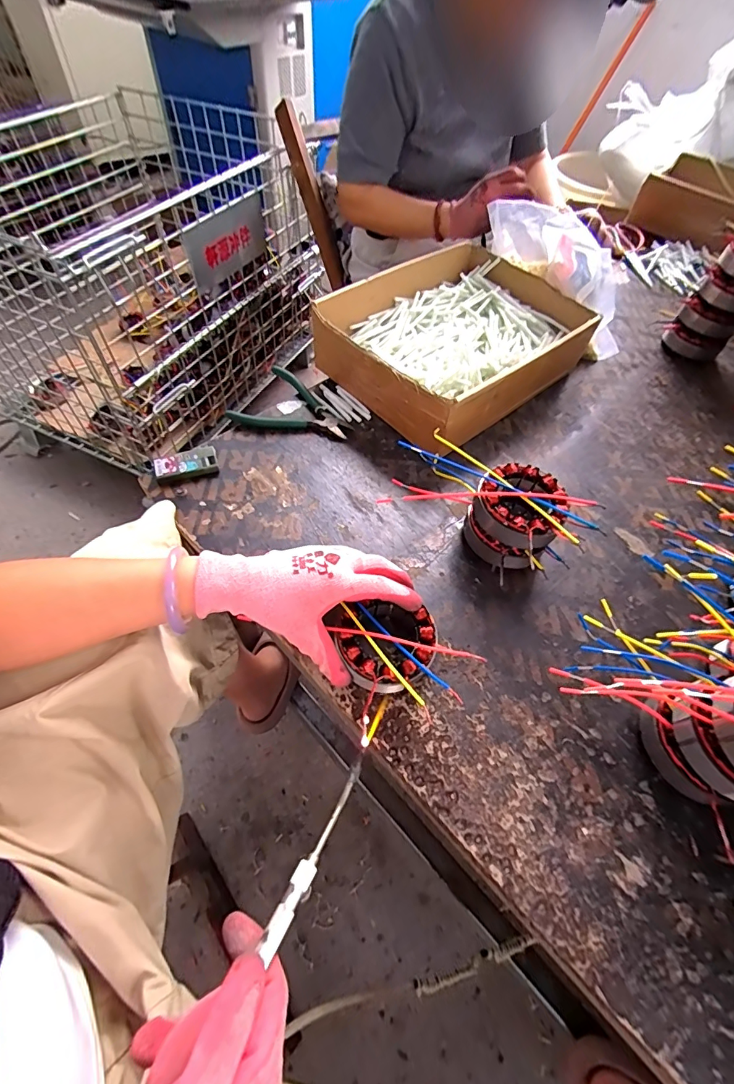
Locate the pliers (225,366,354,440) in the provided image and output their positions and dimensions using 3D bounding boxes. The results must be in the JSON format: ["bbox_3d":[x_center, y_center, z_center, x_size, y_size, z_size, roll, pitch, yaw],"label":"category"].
[{"bbox_3d":[-0.088,-0.168,0.565,0.135,0.019,0.105,23,57,10],"label":"pliers"}]

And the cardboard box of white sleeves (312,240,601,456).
[{"bbox_3d":[0.120,-0.273,0.603,0.329,0.092,0.239,-35,65,-25],"label":"cardboard box of white sleeves"}]

